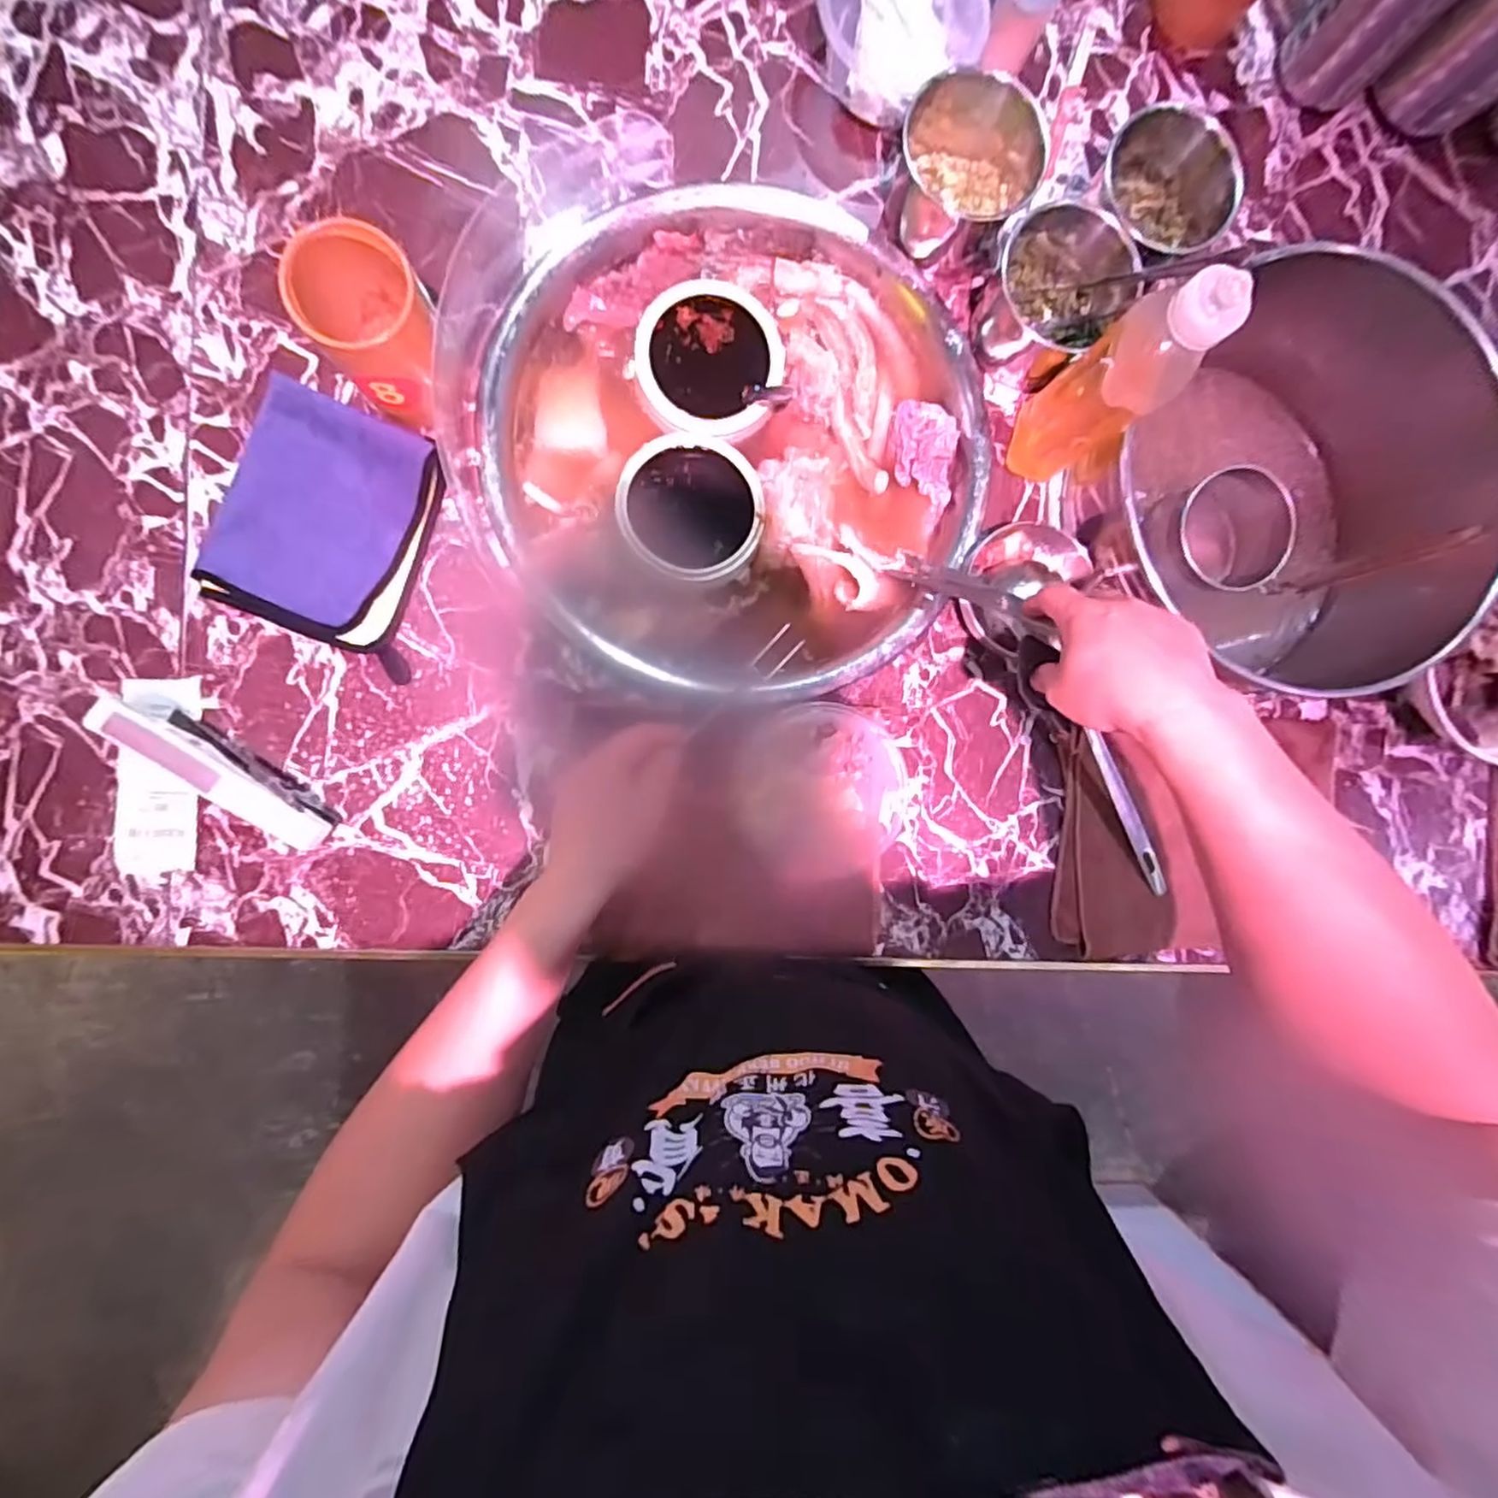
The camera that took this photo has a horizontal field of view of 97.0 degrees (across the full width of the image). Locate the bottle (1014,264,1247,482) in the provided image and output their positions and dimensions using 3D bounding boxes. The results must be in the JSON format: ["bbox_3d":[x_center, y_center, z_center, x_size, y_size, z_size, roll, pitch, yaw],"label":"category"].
[{"bbox_3d":[0.271,-0.275,0.506,0.056,0.226,0.072,-37,94,-5],"label":"bottle"}]

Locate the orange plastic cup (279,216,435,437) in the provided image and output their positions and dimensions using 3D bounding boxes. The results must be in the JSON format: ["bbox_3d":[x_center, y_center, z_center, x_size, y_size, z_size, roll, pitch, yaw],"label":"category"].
[{"bbox_3d":[-0.277,-0.314,0.497,0.079,0.132,0.084,0,91,-6],"label":"orange plastic cup"}]

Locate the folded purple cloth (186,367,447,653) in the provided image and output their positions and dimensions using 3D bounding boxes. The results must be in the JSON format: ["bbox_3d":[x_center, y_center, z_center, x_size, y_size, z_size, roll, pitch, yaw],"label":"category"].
[{"bbox_3d":[-0.348,-0.188,0.541,0.159,0.029,0.183,21,88,-5],"label":"folded purple cloth"}]

